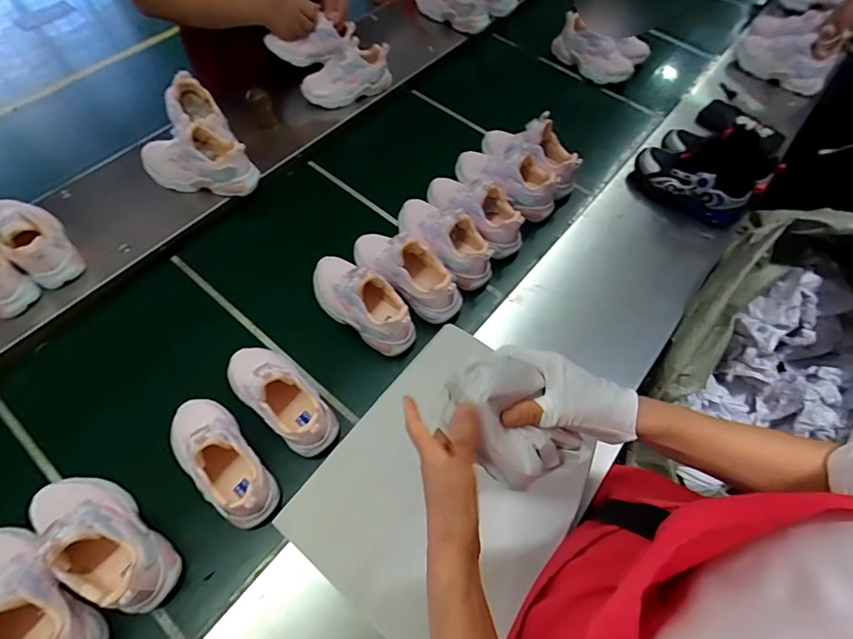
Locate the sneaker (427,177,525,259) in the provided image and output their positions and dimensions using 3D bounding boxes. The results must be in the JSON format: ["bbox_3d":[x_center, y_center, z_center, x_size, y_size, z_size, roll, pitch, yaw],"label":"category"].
[{"bbox_3d":[0.085,-0.204,0.795,0.204,0.086,0.080,40,66,17],"label":"sneaker"}]

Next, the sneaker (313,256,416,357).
[{"bbox_3d":[-0.104,-0.037,0.694,0.203,0.102,0.085,42,67,18],"label":"sneaker"}]

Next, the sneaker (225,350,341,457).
[{"bbox_3d":[-0.203,0.095,0.618,0.191,0.116,0.080,39,66,17],"label":"sneaker"}]

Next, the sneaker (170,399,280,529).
[{"bbox_3d":[-0.276,0.173,0.575,0.087,0.099,0.198,-38,70,-21],"label":"sneaker"}]

